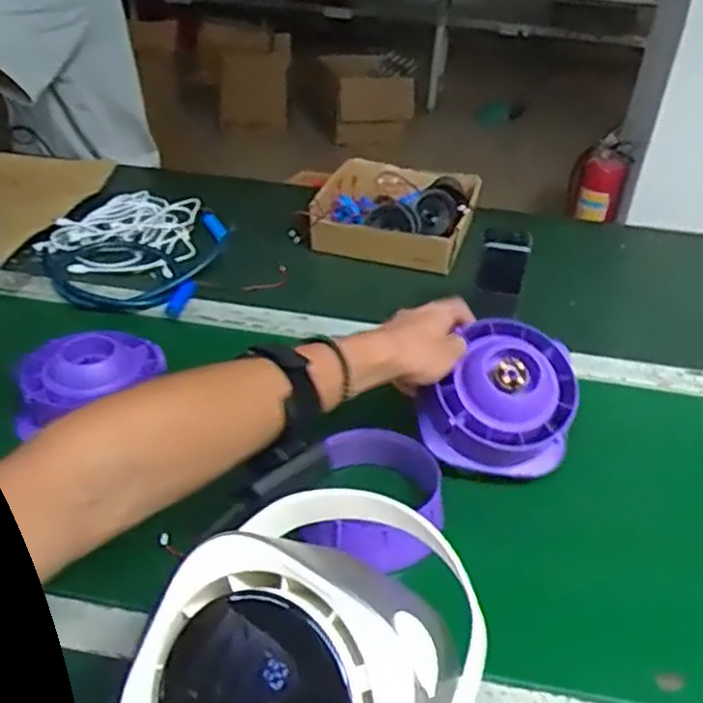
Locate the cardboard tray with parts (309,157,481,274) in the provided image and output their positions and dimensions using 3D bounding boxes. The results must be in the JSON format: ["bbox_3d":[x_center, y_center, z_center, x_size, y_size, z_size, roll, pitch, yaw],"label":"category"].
[{"bbox_3d":[0.063,-0.196,1.038,0.212,0.068,0.191,9,35,8],"label":"cardboard tray with parts"}]

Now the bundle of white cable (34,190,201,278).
[{"bbox_3d":[-0.297,-0.156,0.966,0.178,0.034,0.179,1,35,-3],"label":"bundle of white cable"}]

